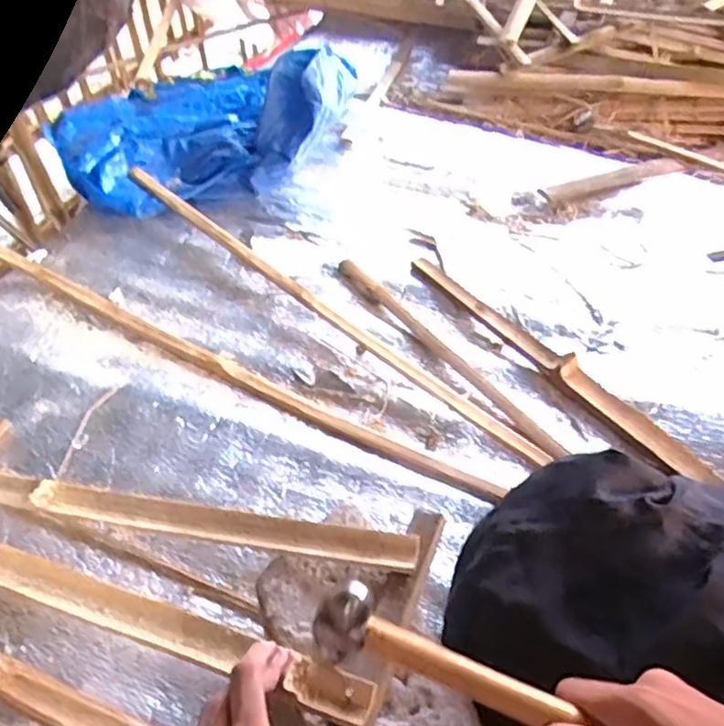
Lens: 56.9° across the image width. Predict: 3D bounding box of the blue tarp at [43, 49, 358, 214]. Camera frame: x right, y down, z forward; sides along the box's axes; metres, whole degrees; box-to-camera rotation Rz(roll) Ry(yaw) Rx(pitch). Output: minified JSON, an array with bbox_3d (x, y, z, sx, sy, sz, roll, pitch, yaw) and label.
[{"bbox_3d":[-0.279,-0.431,1.133,0.458,0.162,0.407,-14,48,-17],"label":"blue tarp"}]

